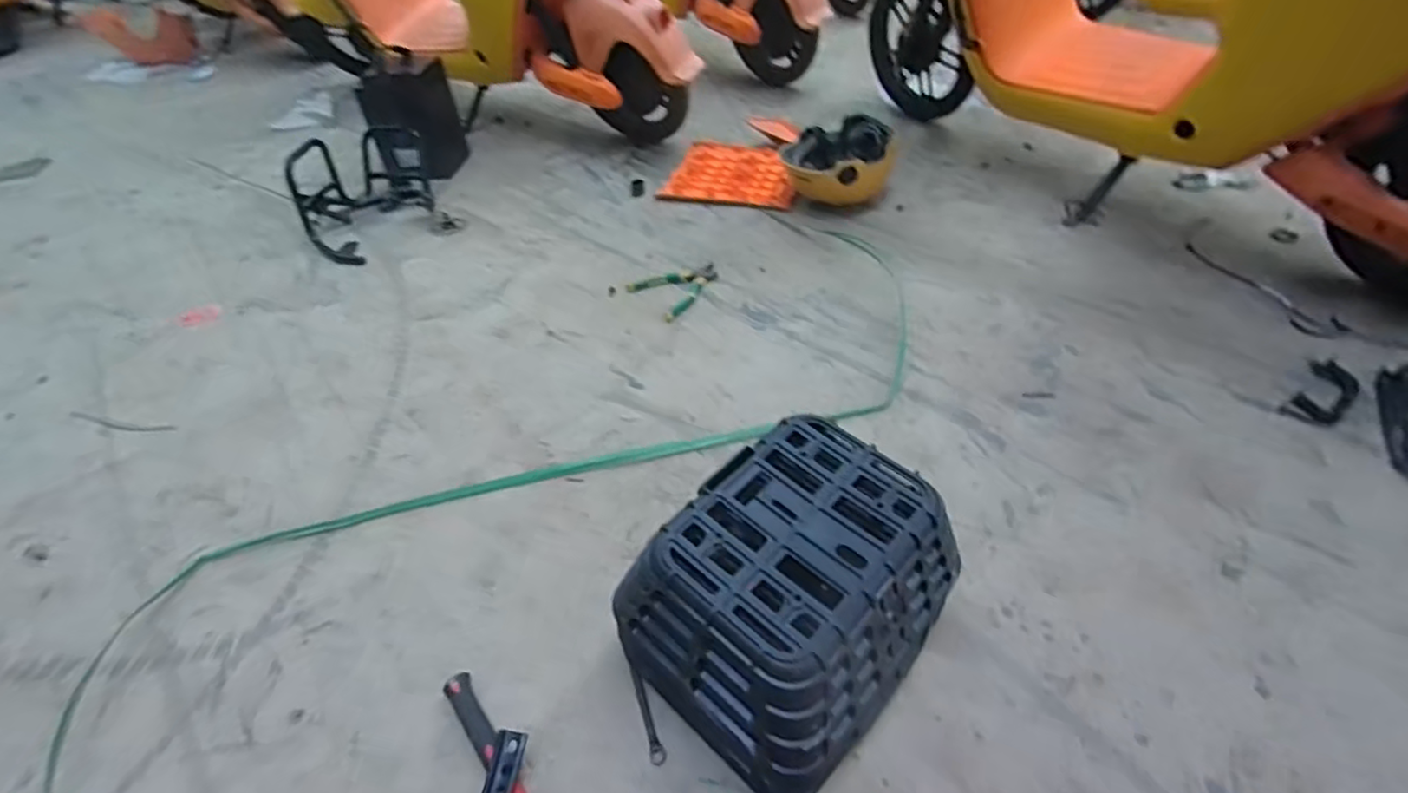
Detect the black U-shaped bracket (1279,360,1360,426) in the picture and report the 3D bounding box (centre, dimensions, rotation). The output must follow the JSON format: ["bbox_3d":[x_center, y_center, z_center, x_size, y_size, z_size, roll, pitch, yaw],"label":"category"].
[{"bbox_3d":[0.999,-0.007,1.034,0.190,0.024,0.077,-35,54,-28],"label":"black U-shaped bracket"}]

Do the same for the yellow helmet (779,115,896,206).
[{"bbox_3d":[0.308,-0.535,1.503,0.251,0.153,0.211,9,45,13],"label":"yellow helmet"}]

